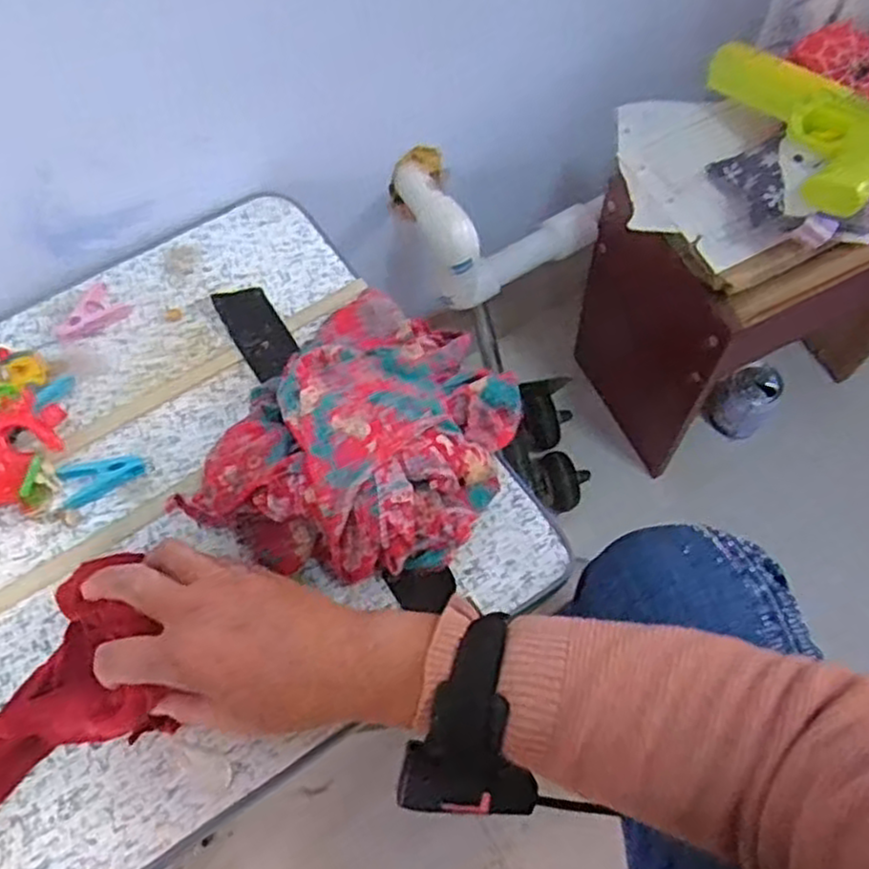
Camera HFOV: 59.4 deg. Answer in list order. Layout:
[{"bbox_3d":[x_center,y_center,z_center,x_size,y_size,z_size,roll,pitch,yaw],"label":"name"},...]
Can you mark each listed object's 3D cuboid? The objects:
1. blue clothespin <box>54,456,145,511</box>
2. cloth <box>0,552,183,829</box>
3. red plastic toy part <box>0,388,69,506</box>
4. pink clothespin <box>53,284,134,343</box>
[{"bbox_3d":[-0.219,0.029,0.502,0.054,0.009,0.029,-16,66,-5],"label":"blue clothespin"},{"bbox_3d":[-0.208,0.159,0.422,0.093,0.033,0.180,26,73,14],"label":"cloth"},{"bbox_3d":[-0.265,0.013,0.492,0.031,0.038,0.074,15,68,9],"label":"red plastic toy part"},{"bbox_3d":[-0.255,-0.088,0.564,0.041,0.013,0.052,32,71,15],"label":"pink clothespin"}]

